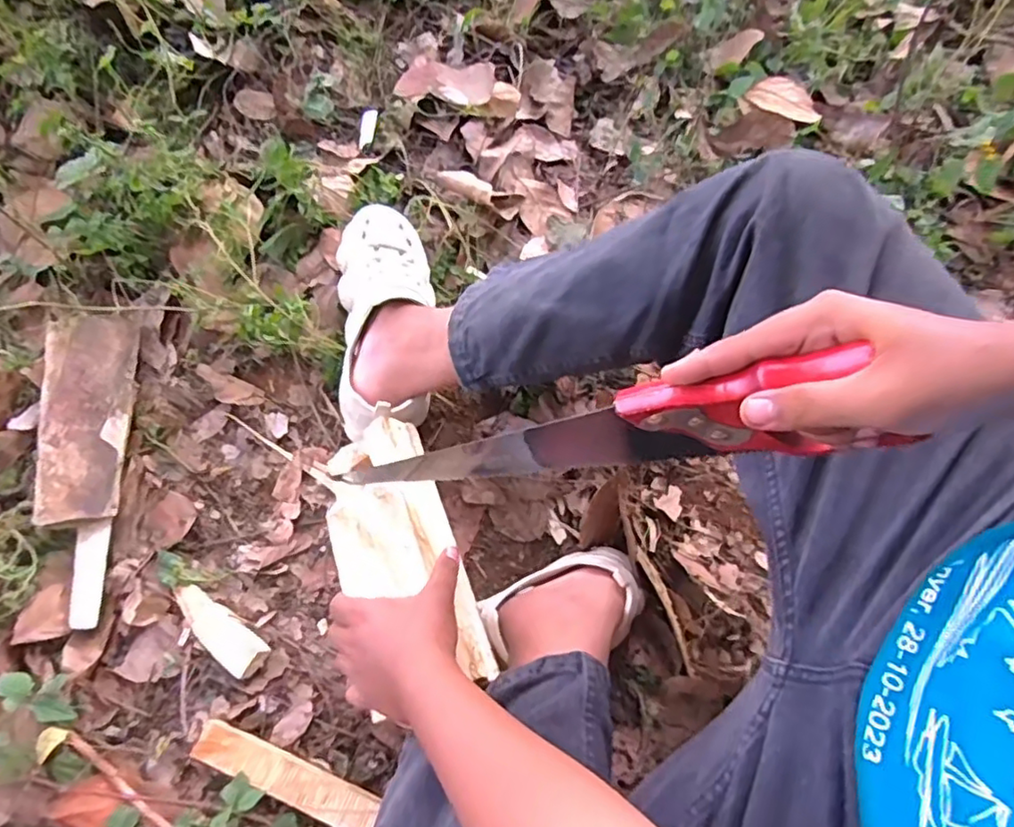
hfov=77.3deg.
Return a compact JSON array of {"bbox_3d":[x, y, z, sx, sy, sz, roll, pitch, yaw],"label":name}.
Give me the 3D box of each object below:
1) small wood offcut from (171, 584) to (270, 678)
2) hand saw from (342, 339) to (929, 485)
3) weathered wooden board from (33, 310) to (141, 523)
[{"bbox_3d":[-0.296,0.217,0.647,0.109,0.014,0.037,37,73,12],"label":"small wood offcut"},{"bbox_3d":[0.041,0.026,0.477,0.107,0.431,0.033,25,63,-39],"label":"hand saw"},{"bbox_3d":[-0.458,-0.002,0.686,0.085,0.018,0.234,2,69,-20],"label":"weathered wooden board"}]

